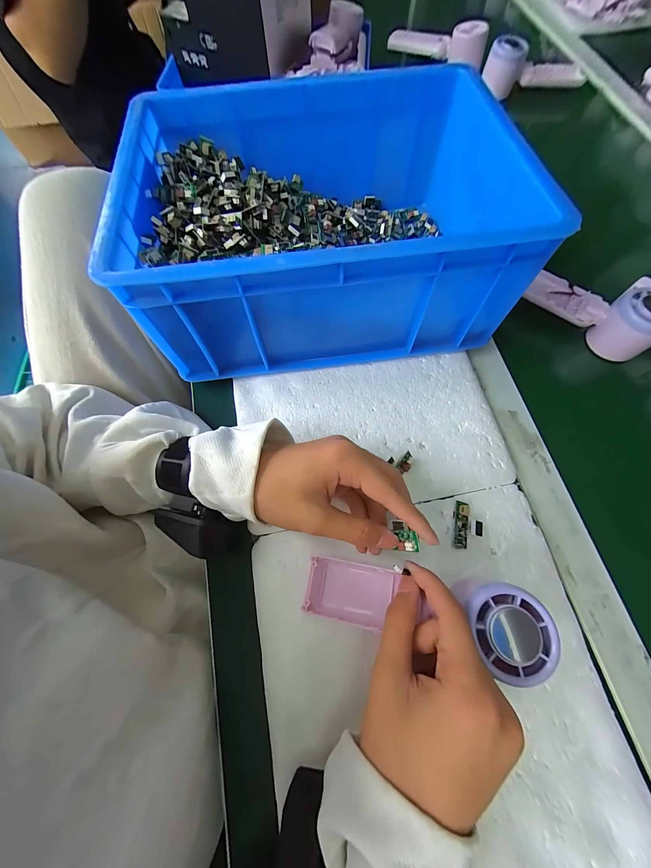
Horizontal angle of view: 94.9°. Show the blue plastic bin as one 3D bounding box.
[{"bbox_3d":[0.008,-0.212,0.299,0.353,0.127,0.256,-7,70,-2],"label":"blue plastic bin"}]

